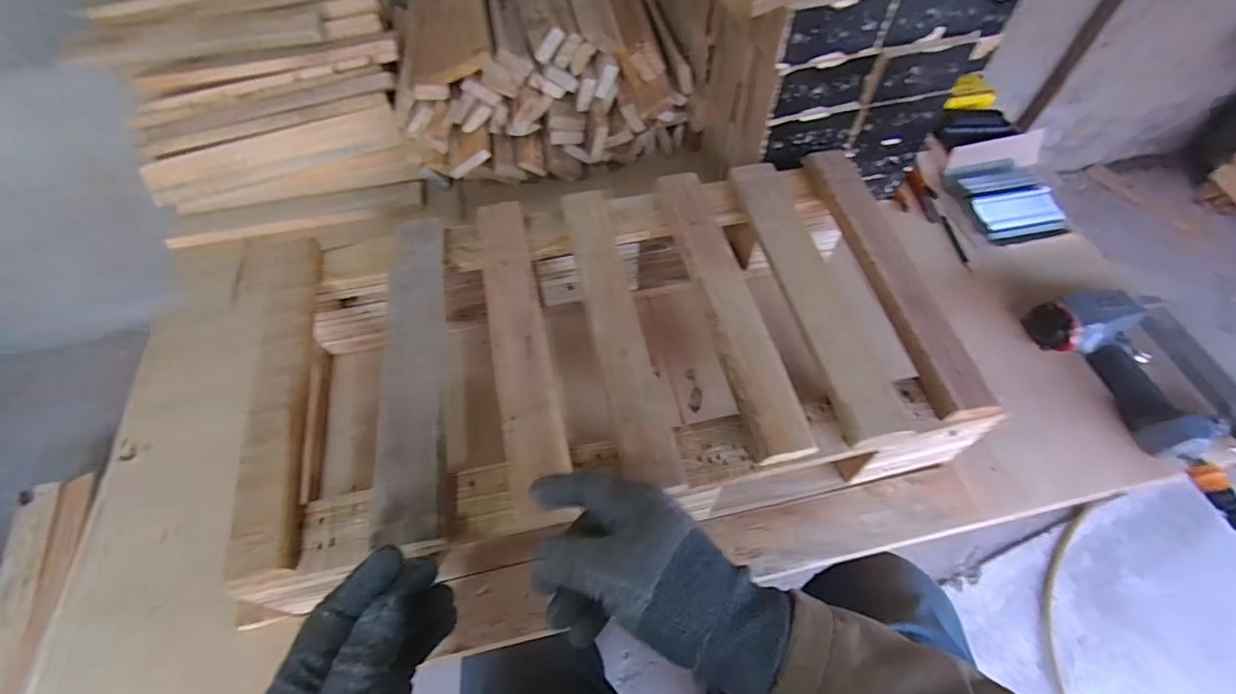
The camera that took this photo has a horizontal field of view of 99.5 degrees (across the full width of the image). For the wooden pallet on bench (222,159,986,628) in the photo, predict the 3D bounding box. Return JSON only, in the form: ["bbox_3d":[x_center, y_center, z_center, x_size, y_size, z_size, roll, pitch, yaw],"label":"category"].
[{"bbox_3d":[-0.014,0.005,0.544,0.640,0.146,0.352,-12,57,-7],"label":"wooden pallet on bench"}]

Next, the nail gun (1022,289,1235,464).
[{"bbox_3d":[0.604,0.024,0.580,0.142,0.052,0.225,-19,58,-11],"label":"nail gun"}]

